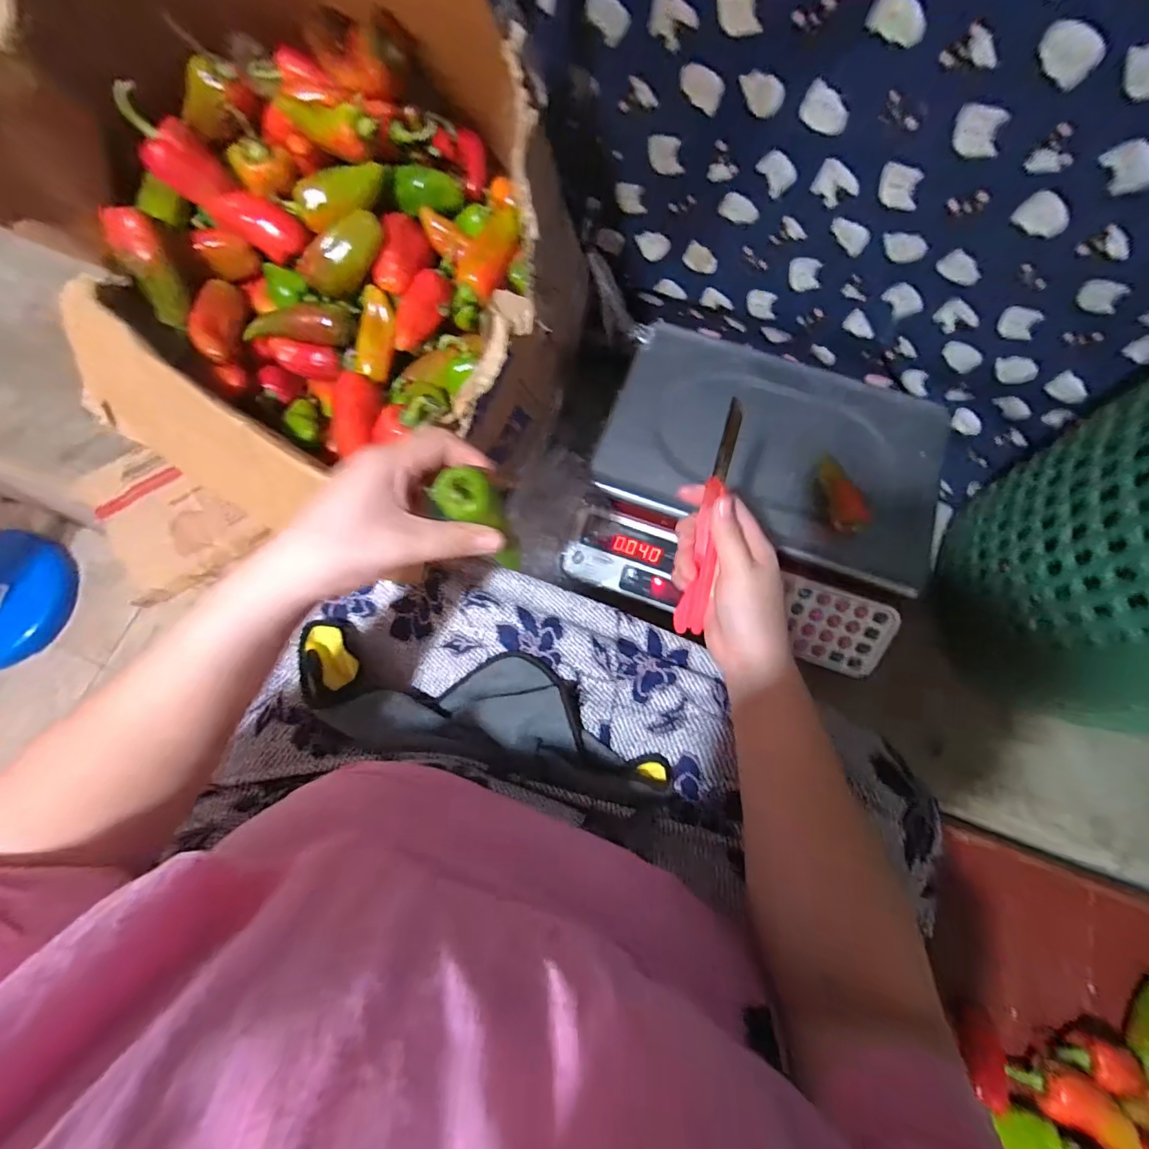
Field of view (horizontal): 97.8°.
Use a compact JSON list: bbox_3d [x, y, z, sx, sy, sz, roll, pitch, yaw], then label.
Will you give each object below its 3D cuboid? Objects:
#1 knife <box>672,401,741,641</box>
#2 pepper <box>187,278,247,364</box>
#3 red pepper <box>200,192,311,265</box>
[{"bbox_3d":[0.097,-0.029,0.368,0.015,0.186,0.028,5,30,2],"label":"knife"},{"bbox_3d":[-0.293,-0.205,0.412,0.023,0.031,0.090,-9,59,-3],"label":"pepper"},{"bbox_3d":[-0.257,-0.286,0.411,0.088,0.033,0.026,28,73,9],"label":"red pepper"}]

